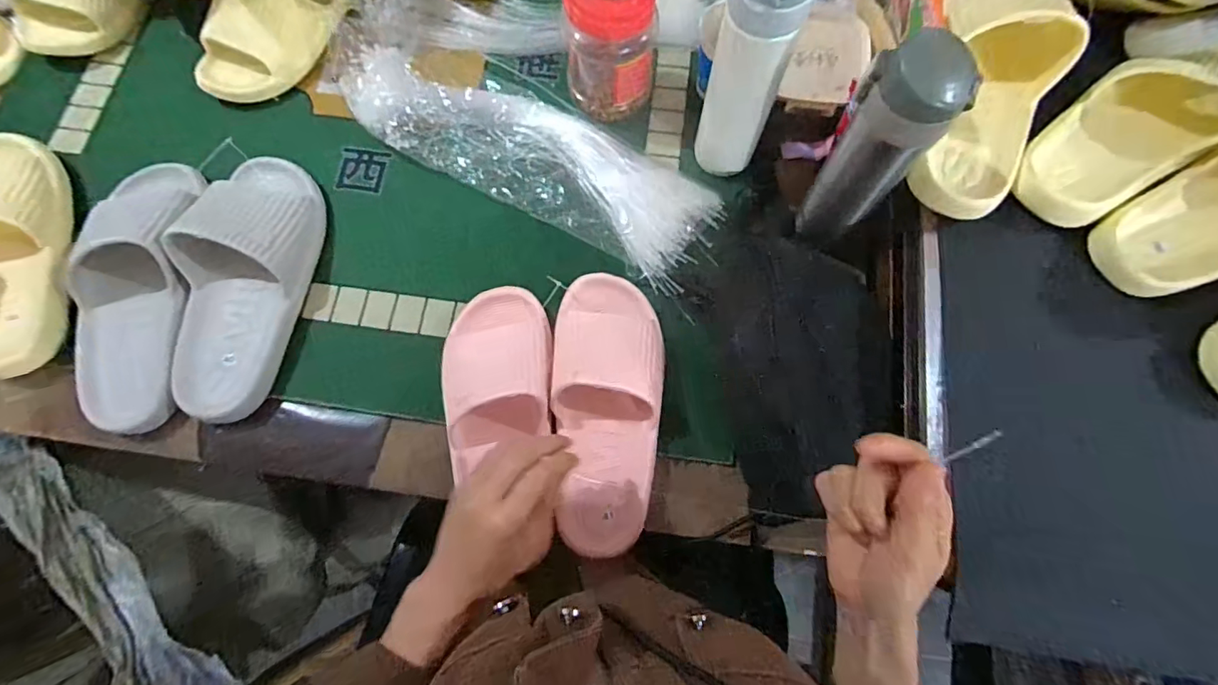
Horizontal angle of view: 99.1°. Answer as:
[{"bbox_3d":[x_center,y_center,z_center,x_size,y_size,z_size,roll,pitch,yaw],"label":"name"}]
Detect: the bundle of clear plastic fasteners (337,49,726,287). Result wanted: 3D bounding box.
[{"bbox_3d":[-0.083,-0.208,0.549,0.413,0.056,0.131,28,77,9],"label":"bundle of clear plastic fasteners"}]

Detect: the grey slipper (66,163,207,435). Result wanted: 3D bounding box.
[{"bbox_3d":[-0.466,-0.055,0.504,0.110,0.069,0.277,-2,74,1],"label":"grey slipper"}]

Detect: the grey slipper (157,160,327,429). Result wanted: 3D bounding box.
[{"bbox_3d":[-0.360,-0.065,0.506,0.105,0.072,0.276,5,75,3],"label":"grey slipper"}]

